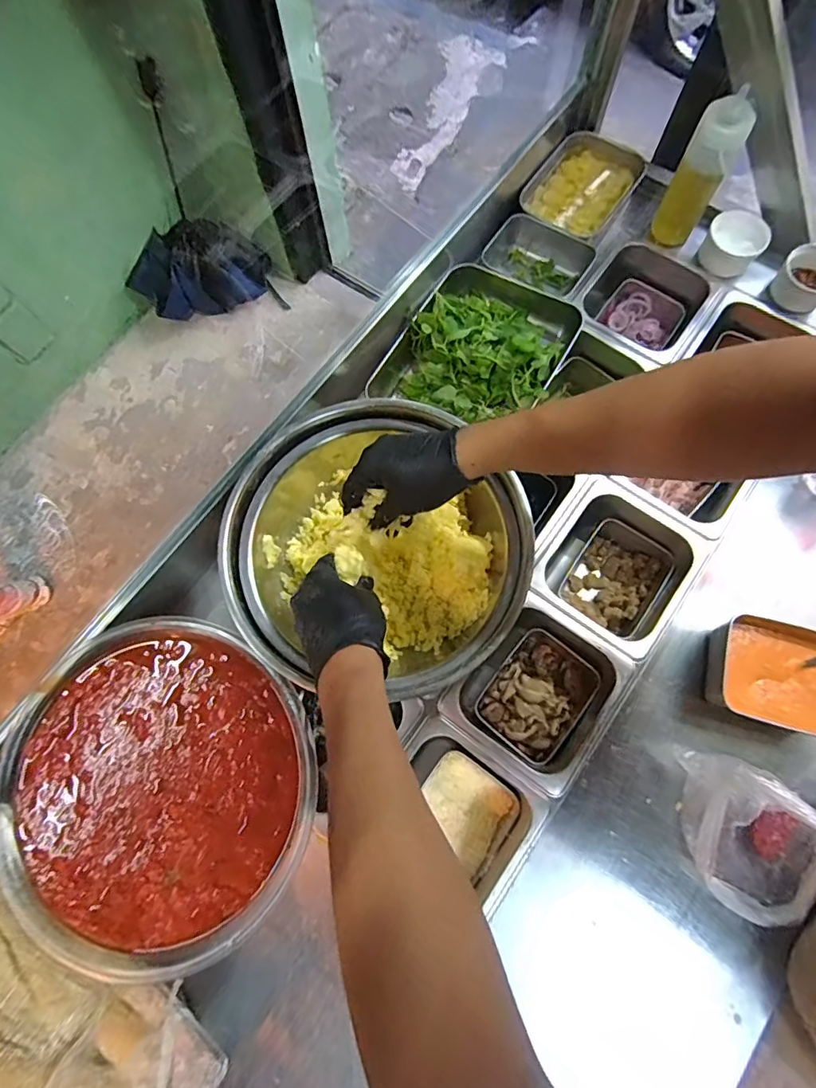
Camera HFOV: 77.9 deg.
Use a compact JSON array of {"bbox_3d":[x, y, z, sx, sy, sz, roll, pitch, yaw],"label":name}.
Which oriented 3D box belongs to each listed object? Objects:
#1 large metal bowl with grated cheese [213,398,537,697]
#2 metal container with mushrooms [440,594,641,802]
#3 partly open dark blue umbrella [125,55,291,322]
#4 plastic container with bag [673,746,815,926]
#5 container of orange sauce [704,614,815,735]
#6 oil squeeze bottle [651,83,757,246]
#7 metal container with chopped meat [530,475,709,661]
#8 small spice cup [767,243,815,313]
[{"bbox_3d":[-0.038,0.003,0.551,0.287,0.129,0.291,0,75,1],"label":"large metal bowl with grated cheese"},{"bbox_3d":[0.147,0.172,0.608,0.162,0.094,0.175,34,78,10],"label":"metal container with mushrooms"},{"bbox_3d":[-0.629,-0.865,1.401,0.393,0.541,0.291,-35,77,-8],"label":"partly open dark blue umbrella"},{"bbox_3d":[0.321,0.281,0.481,0.128,0.081,0.129,24,77,8],"label":"plastic container with bag"},{"bbox_3d":[0.401,0.143,0.543,0.143,0.054,0.107,13,75,5],"label":"container of orange sauce"},{"bbox_3d":[0.378,-0.478,0.652,0.057,0.157,0.062,33,78,10],"label":"oil squeeze bottle"},{"bbox_3d":[0.253,0.033,0.641,0.165,0.107,0.171,36,79,10],"label":"metal container with chopped meat"},{"bbox_3d":[0.539,-0.357,0.679,0.080,0.043,0.068,26,77,8],"label":"small spice cup"}]

